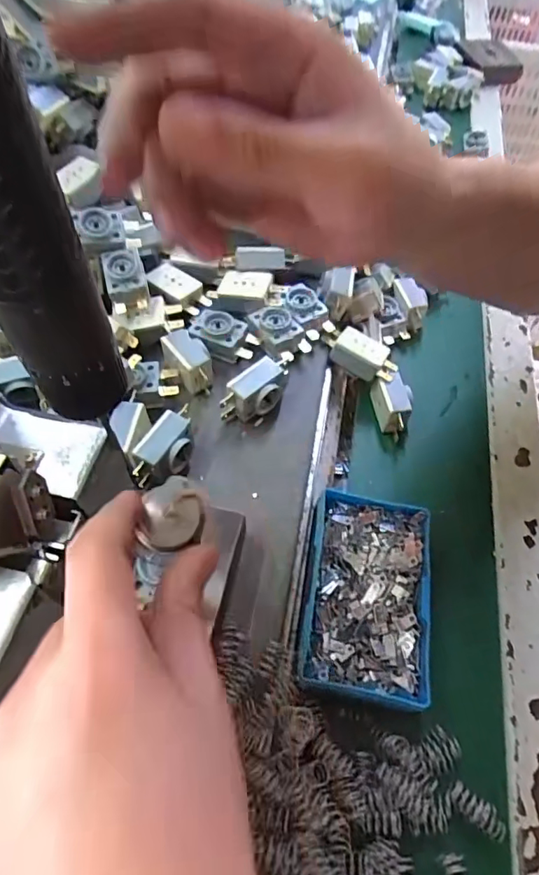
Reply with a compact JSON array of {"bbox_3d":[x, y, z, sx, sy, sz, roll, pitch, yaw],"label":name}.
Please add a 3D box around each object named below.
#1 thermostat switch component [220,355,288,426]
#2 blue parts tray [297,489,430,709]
[{"bbox_3d":[-0.009,-0.029,0.338,0.050,0.030,0.022,-36,65,-23],"label":"thermostat switch component"},{"bbox_3d":[0.057,0.090,0.300,0.069,0.023,0.115,9,57,3],"label":"blue parts tray"}]

